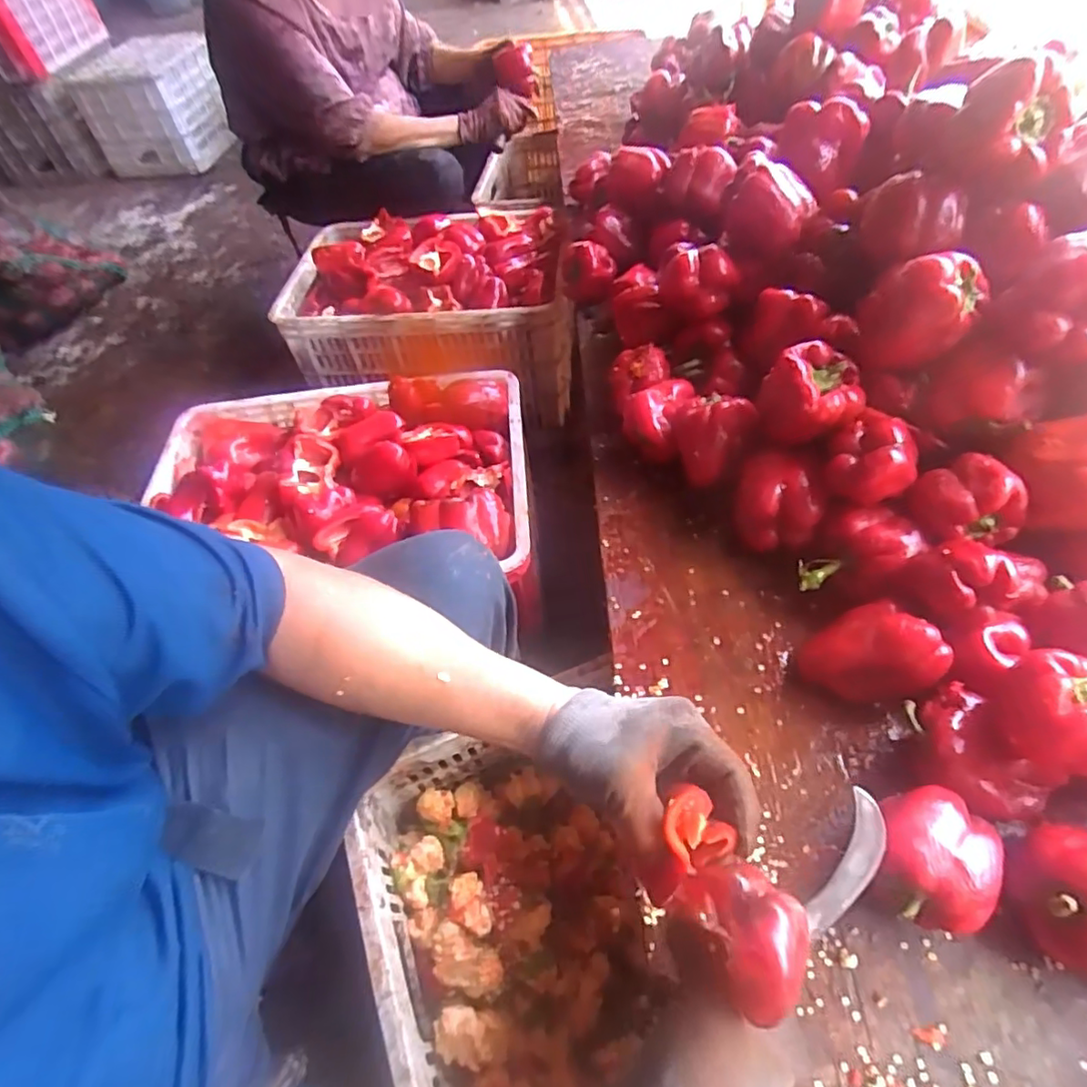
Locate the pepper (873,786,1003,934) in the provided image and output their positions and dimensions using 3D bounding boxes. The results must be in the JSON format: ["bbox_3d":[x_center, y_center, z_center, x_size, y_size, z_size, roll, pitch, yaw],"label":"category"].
[{"bbox_3d":[0.251,0.207,0.399,0.067,0.073,0.077,19,58,19],"label":"pepper"}]

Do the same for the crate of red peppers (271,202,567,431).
[{"bbox_3d":[-0.207,-0.455,1.175,0.515,0.259,0.363,-1,54,6],"label":"crate of red peppers"}]

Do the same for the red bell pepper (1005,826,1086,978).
[{"bbox_3d":[0.345,0.221,0.383,0.094,0.073,0.078,-33,58,-19],"label":"red bell pepper"}]

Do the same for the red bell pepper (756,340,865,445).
[{"bbox_3d":[0.240,-0.132,0.541,0.086,0.066,0.077,18,58,18],"label":"red bell pepper"}]

